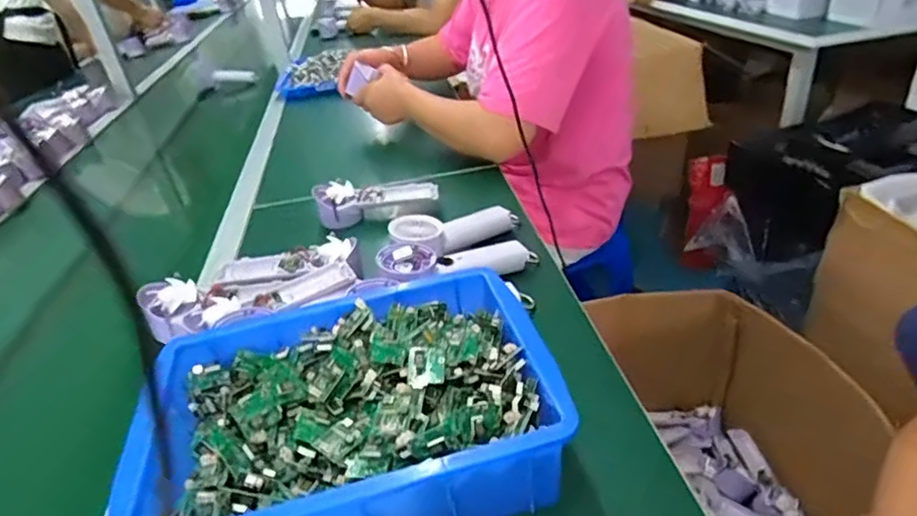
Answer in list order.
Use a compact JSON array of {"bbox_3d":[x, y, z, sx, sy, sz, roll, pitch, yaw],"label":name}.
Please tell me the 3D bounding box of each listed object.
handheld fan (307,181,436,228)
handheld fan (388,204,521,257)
[{"bbox_3d":[-0.118,-0.083,0.826,0.168,0.061,0.059,-11,33,-6],"label":"handheld fan"},{"bbox_3d":[0.000,-0.036,0.706,0.192,0.051,0.061,-7,26,-41],"label":"handheld fan"}]

